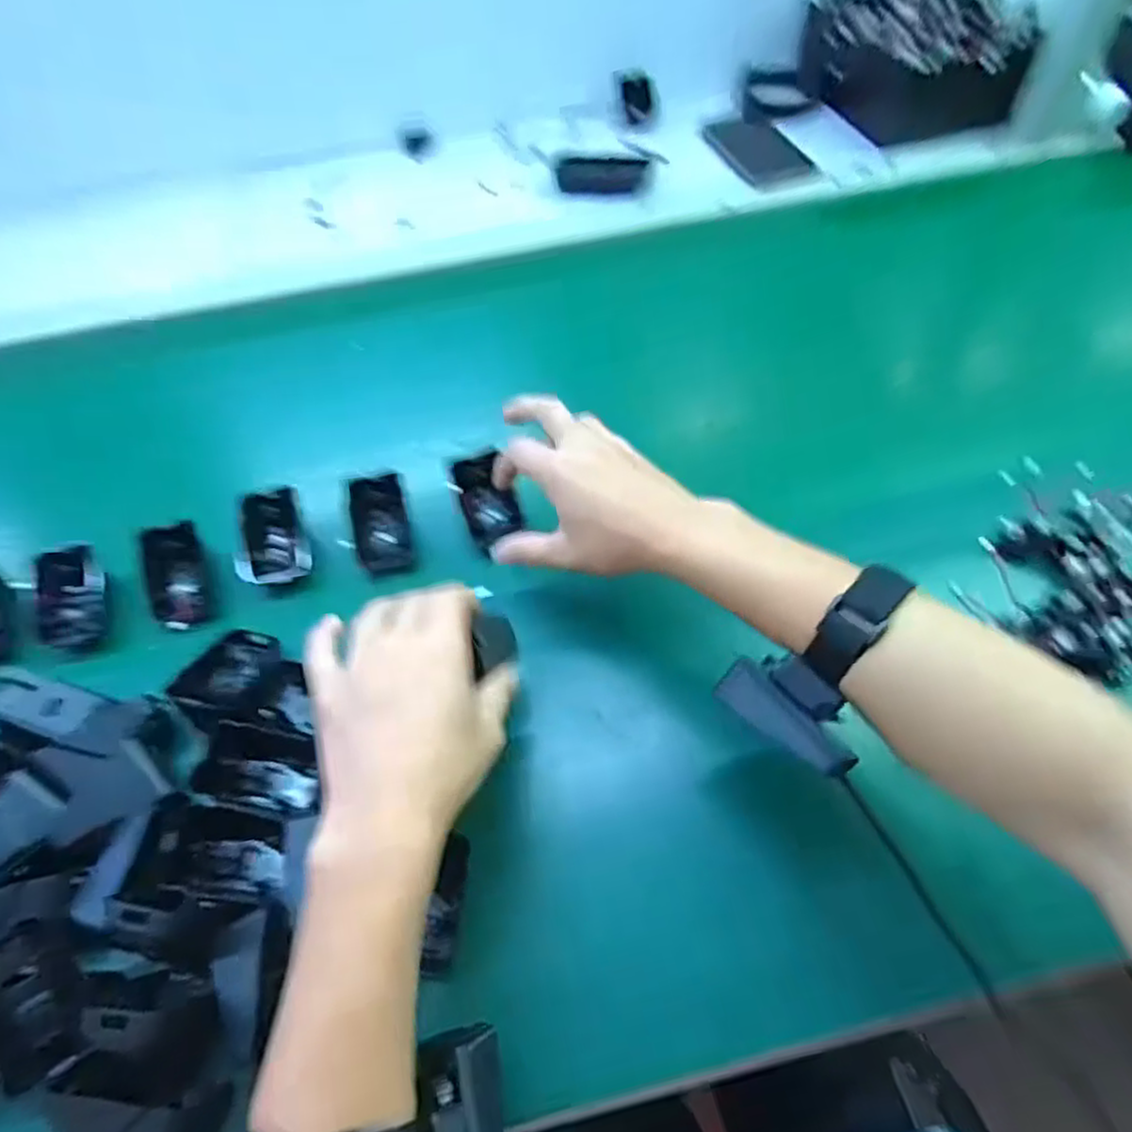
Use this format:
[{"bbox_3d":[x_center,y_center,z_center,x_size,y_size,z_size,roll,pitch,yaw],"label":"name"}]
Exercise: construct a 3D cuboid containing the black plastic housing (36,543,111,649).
[{"bbox_3d":[-0.339,0.021,0.505,0.047,0.017,0.069,-8,84,-4],"label":"black plastic housing"}]

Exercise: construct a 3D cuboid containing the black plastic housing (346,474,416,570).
[{"bbox_3d":[-0.134,-0.031,0.529,0.038,0.010,0.067,-10,83,-11],"label":"black plastic housing"}]

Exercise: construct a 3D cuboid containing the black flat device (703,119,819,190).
[{"bbox_3d":[0.225,-0.484,0.855,0.080,0.013,0.146,-15,56,-7],"label":"black flat device"}]

